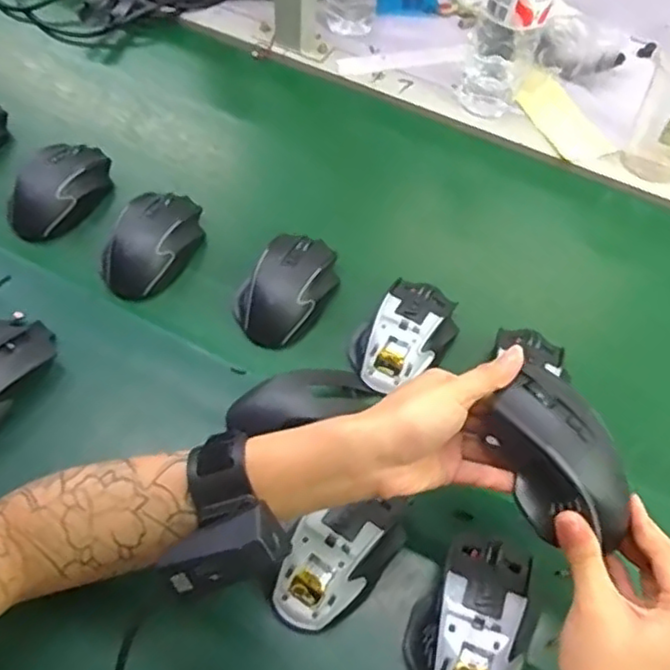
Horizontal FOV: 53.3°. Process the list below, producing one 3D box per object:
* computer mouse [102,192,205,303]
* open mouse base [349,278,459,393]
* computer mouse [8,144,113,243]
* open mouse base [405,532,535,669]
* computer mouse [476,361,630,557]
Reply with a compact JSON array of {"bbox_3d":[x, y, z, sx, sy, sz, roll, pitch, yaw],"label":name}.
[{"bbox_3d":[-0.171,-0.089,0.623,0.074,0.039,0.115,19,56,9],"label":"computer mouse"},{"bbox_3d":[0.062,-0.001,0.577,0.071,0.034,0.112,32,59,17],"label":"open mouse base"},{"bbox_3d":[-0.270,-0.149,0.662,0.073,0.040,0.120,18,56,9],"label":"computer mouse"},{"bbox_3d":[0.088,0.188,0.439,0.067,0.041,0.114,18,56,9],"label":"open mouse base"},{"bbox_3d":[0.138,0.071,0.401,0.069,0.046,0.104,-27,61,-21],"label":"computer mouse"}]

